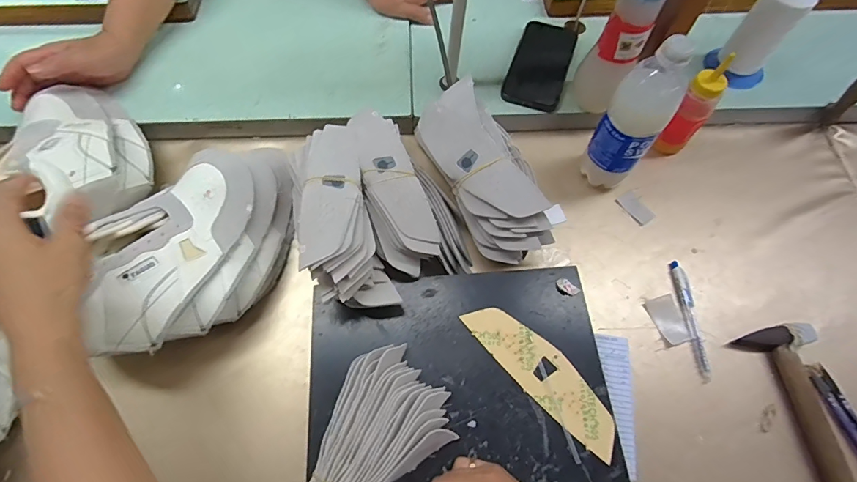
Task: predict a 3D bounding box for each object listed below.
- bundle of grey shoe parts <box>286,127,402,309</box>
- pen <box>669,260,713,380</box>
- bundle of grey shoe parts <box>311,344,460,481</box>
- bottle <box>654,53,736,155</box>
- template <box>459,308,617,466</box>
[{"bbox_3d":[-0.104,-0.025,0.467,0.086,0.092,0.211,-17,66,-9],"label":"bundle of grey shoe parts"},{"bbox_3d":[0.302,0.089,0.489,0.017,0.007,0.137,-1,65,-2],"label":"pen"},{"bbox_3d":[-0.067,0.195,0.383,0.108,0.055,0.195,41,70,16],"label":"bundle of grey shoe parts"},{"bbox_3d":[0.334,-0.163,0.544,0.040,0.133,0.035,21,66,9],"label":"bottle"},{"bbox_3d":[0.118,0.135,0.441,0.055,0.004,0.184,-38,71,-17],"label":"template"}]

